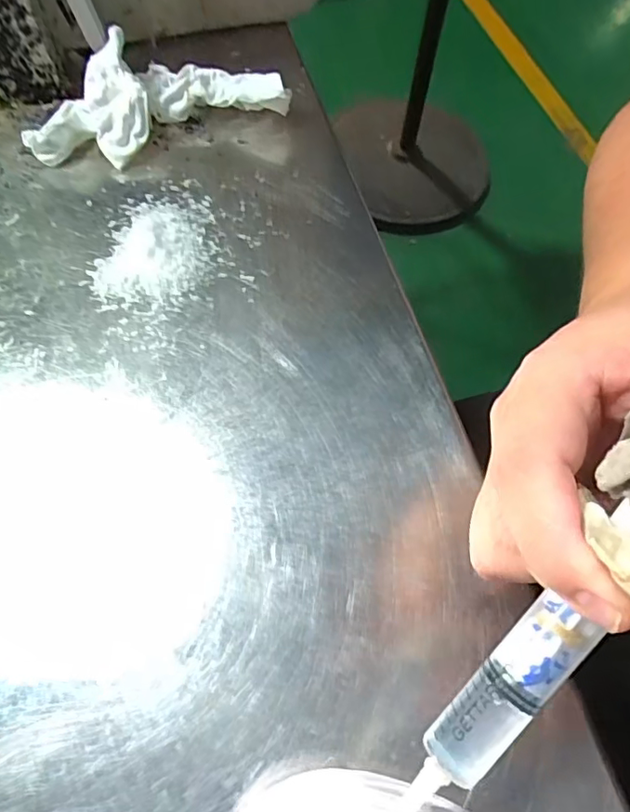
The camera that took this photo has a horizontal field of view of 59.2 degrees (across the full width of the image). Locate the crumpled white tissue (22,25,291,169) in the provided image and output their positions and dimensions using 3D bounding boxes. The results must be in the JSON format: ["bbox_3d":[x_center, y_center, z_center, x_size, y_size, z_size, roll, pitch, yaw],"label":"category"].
[{"bbox_3d":[-0.093,-0.181,0.317,0.147,0.034,0.068,-18,66,-10],"label":"crumpled white tissue"}]

